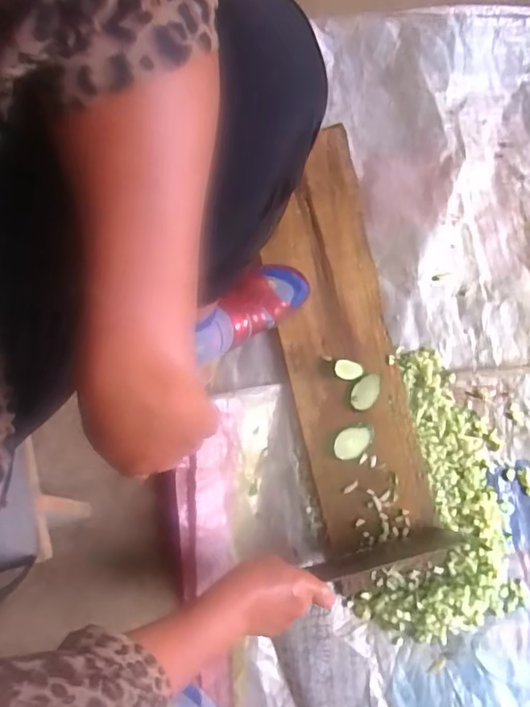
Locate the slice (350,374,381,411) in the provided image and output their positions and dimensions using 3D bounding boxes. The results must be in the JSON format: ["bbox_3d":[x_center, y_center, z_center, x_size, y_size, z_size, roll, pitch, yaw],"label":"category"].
[{"bbox_3d":[0.133,0.050,0.682,0.032,0.012,0.050,27,80,5],"label":"slice"}]

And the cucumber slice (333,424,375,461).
[{"bbox_3d":[0.116,0.114,0.672,0.058,0.006,0.037,-35,81,-6],"label":"cucumber slice"}]

